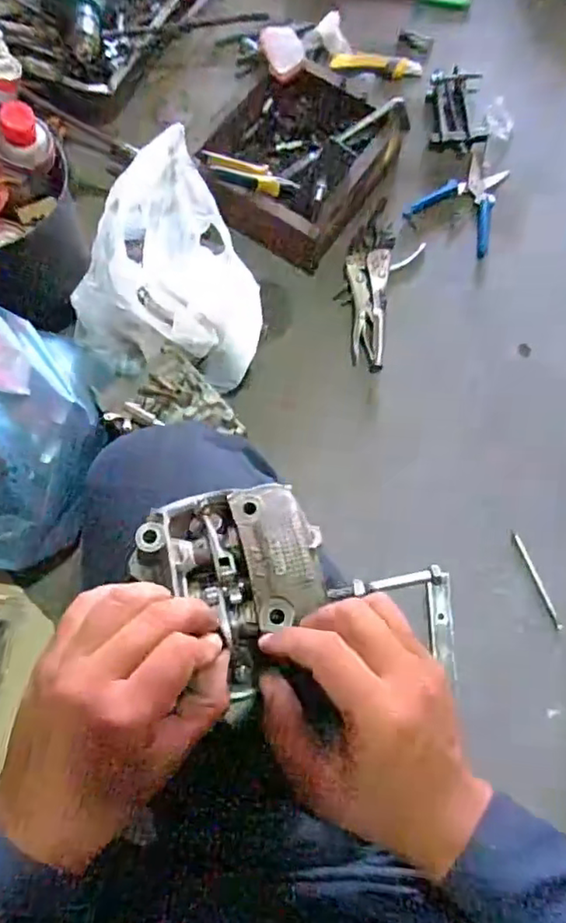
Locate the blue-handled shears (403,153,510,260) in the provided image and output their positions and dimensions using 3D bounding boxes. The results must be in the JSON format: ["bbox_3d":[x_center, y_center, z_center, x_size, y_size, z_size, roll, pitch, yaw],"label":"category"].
[{"bbox_3d":[0.268,-0.386,0.909,0.125,0.022,0.148,29,77,9],"label":"blue-handled shears"}]

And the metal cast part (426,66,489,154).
[{"bbox_3d":[0.262,-0.531,0.932,0.086,0.016,0.132,0,74,1],"label":"metal cast part"}]

